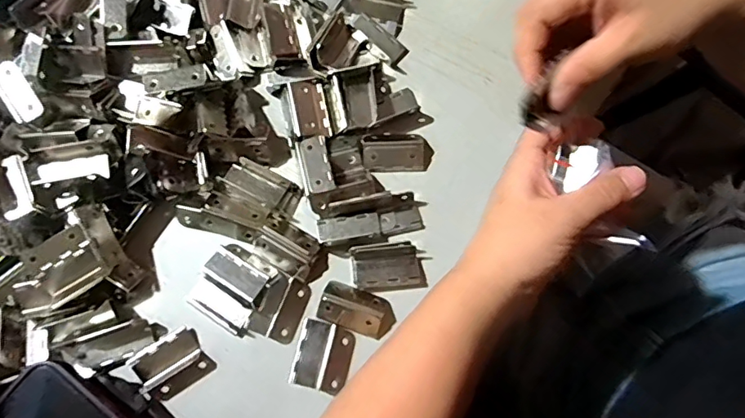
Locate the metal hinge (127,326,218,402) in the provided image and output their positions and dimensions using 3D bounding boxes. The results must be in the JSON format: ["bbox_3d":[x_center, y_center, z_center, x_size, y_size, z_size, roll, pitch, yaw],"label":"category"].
[{"bbox_3d":[-0.126,0.098,0.325,0.043,0.008,0.034,-34,78,-8],"label":"metal hinge"}]

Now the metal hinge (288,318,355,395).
[{"bbox_3d":[-0.031,0.093,0.327,0.033,0.004,0.040,13,76,3],"label":"metal hinge"}]

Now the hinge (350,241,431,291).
[{"bbox_3d":[0.011,0.037,0.334,0.048,0.013,0.029,-4,76,-1],"label":"hinge"}]

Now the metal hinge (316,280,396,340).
[{"bbox_3d":[-0.010,0.064,0.329,0.048,0.014,0.026,21,77,5],"label":"metal hinge"}]

